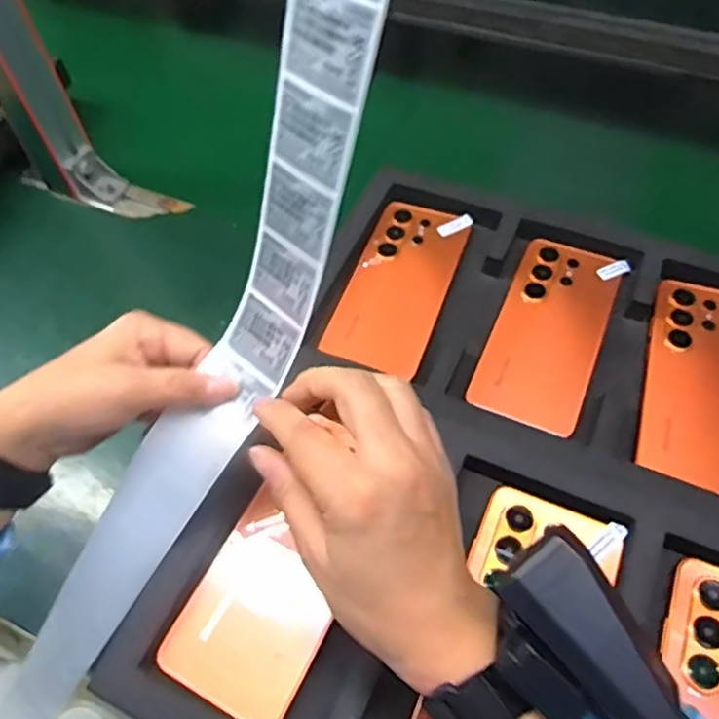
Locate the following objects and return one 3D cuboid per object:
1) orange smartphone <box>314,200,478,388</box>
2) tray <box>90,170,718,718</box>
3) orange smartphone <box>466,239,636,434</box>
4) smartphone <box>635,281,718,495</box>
[{"bbox_3d":[0.033,-0.063,0.508,0.078,0.008,0.166,17,59,14],"label":"orange smartphone"},{"bbox_3d":[0.166,0.081,0.385,0.489,0.043,0.455,17,59,13],"label":"tray"},{"bbox_3d":[0.145,-0.023,0.476,0.079,0.009,0.169,20,60,16],"label":"orange smartphone"},{"bbox_3d":[0.246,0.015,0.444,0.077,0.006,0.168,15,59,13],"label":"smartphone"}]

